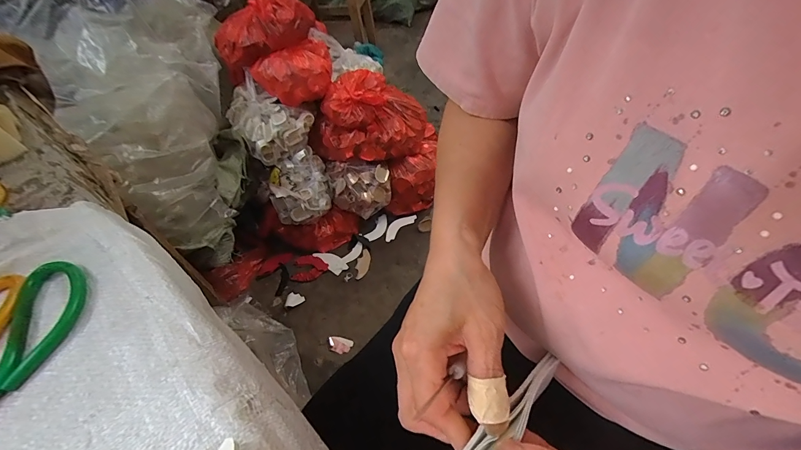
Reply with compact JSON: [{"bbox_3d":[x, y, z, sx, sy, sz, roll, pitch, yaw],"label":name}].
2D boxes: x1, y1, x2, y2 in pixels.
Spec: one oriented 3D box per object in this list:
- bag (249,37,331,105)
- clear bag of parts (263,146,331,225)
[{"bbox_3d":[-0.275,-0.427,0.977,0.224,0.103,0.135,-34,57,-20],"label":"bag"},{"bbox_3d":[-0.295,-0.112,1.041,0.177,0.137,0.151,-23,54,-13],"label":"clear bag of parts"}]

